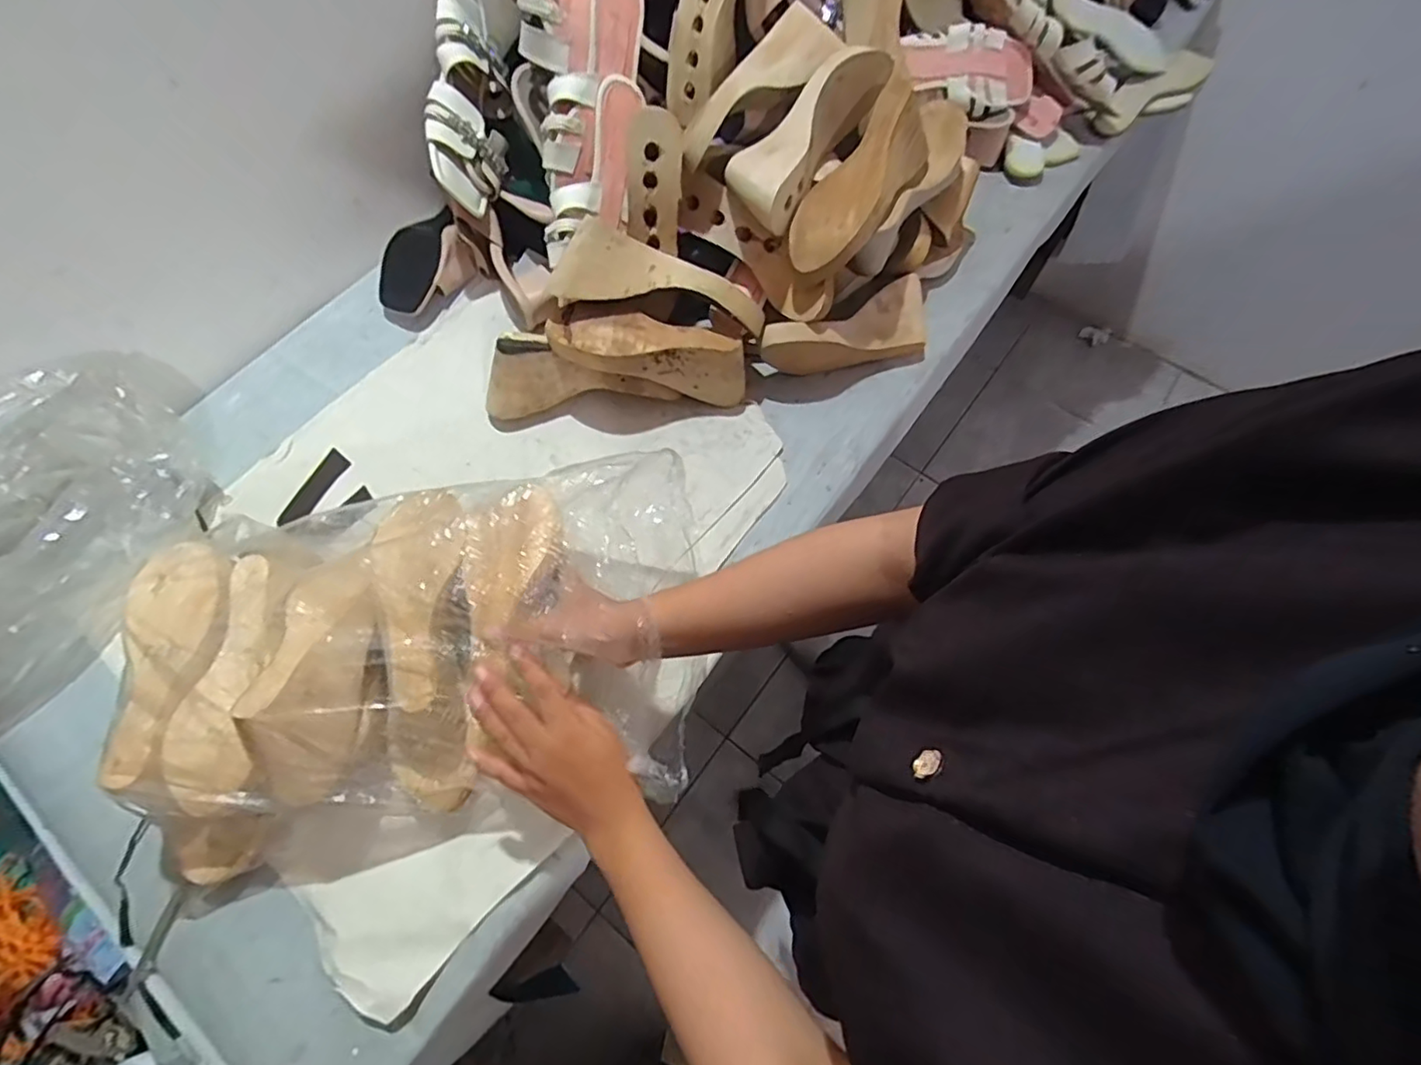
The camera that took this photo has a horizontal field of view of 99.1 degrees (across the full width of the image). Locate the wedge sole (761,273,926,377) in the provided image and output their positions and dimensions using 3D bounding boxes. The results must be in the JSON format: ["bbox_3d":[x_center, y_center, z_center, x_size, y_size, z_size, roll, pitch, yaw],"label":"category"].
[{"bbox_3d":[0.164,-0.237,0.715,0.222,0.088,0.078,-19,68,-7],"label":"wedge sole"}]

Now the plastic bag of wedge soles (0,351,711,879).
[{"bbox_3d":[-0.388,0.056,0.524,0.648,0.190,0.399,13,68,7],"label":"plastic bag of wedge soles"}]

